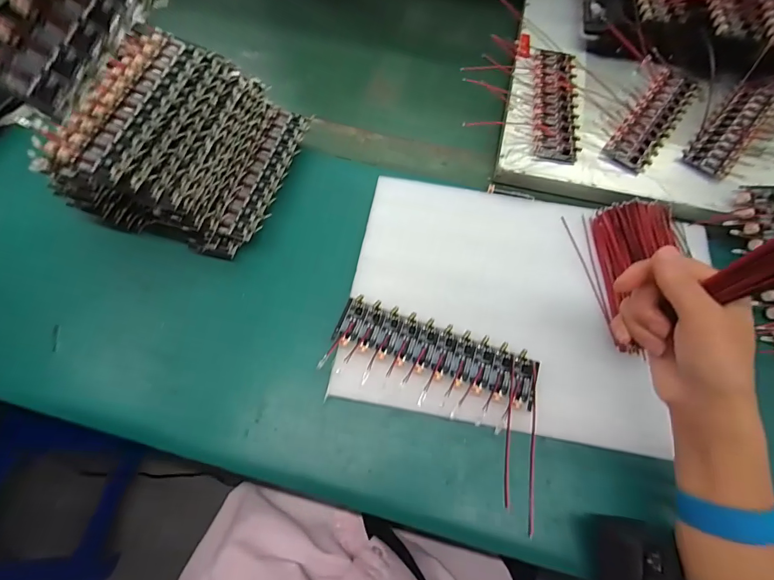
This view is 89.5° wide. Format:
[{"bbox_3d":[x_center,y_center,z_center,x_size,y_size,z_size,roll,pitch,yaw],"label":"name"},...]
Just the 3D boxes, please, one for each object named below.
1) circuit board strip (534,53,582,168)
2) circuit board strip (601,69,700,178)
[{"bbox_3d":[0.182,-0.202,0.419,0.049,0.013,0.159,8,65,2],"label":"circuit board strip"},{"bbox_3d":[0.282,-0.184,0.412,0.045,0.010,0.154,35,69,14],"label":"circuit board strip"}]

